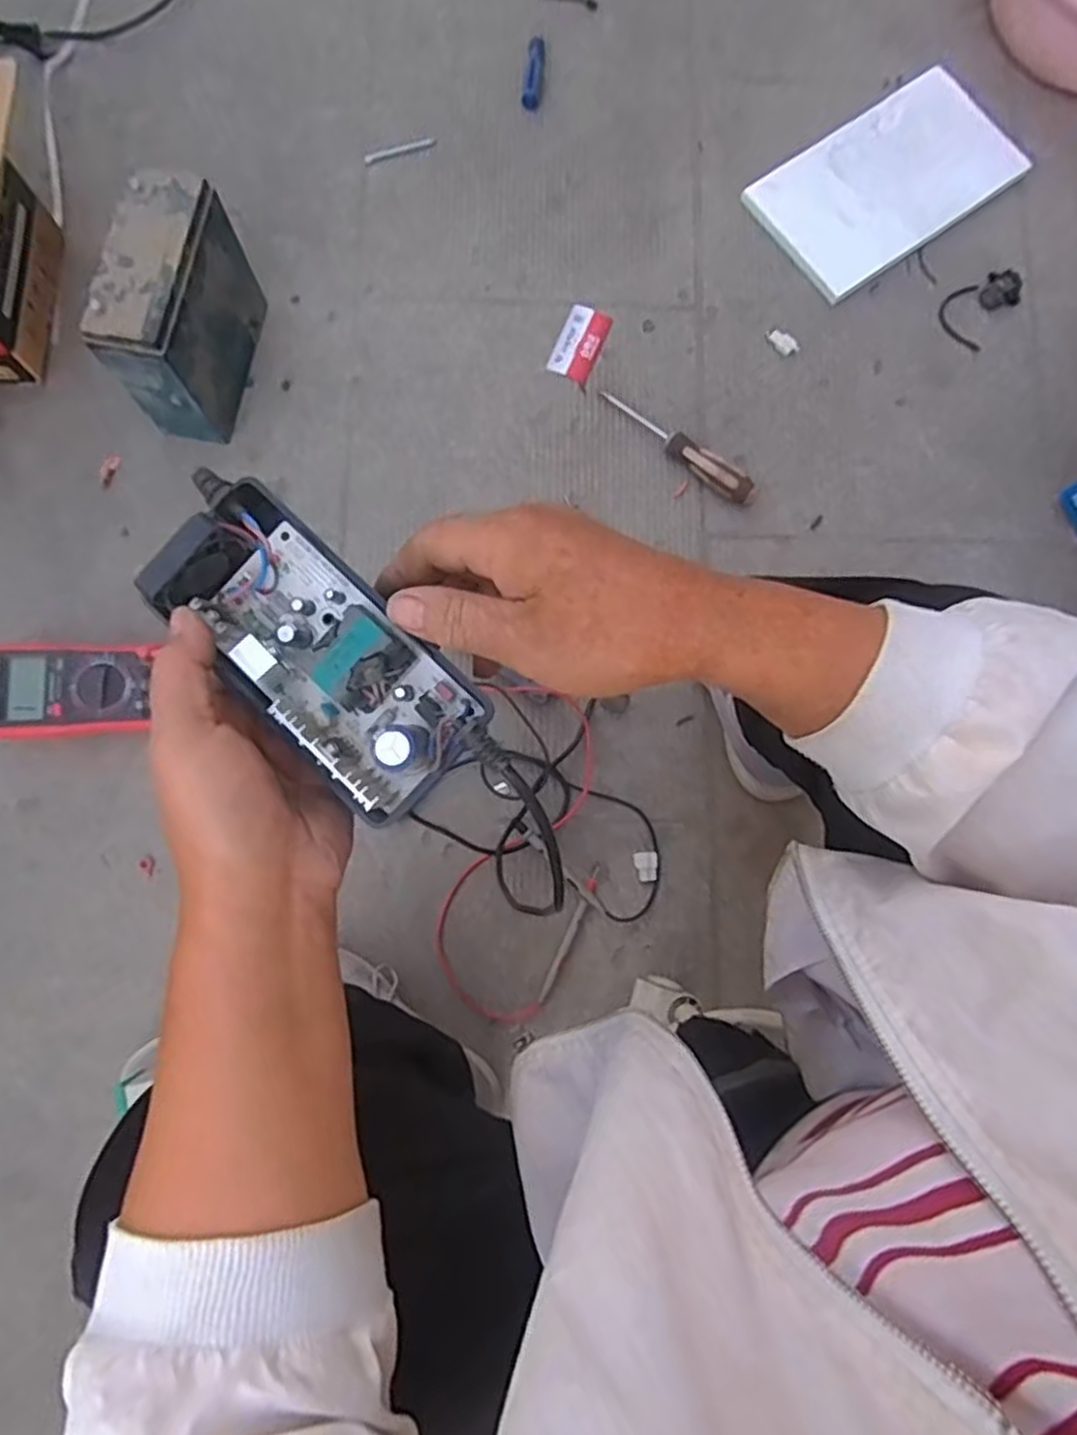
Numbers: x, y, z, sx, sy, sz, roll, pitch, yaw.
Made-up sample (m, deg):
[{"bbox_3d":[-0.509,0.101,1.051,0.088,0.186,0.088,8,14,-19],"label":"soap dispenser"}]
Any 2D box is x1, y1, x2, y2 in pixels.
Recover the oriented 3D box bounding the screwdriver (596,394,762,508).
[{"bbox_3d":[0.156,-0.302,0.840,0.201,0.026,0.032,39,82,6],"label":"screwdriver"}]

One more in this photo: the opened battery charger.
[{"bbox_3d":[-0.089,-0.030,0.310,0.066,0.034,0.146,-42,88,-7],"label":"opened battery charger"}]

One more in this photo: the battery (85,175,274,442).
[{"bbox_3d":[-0.356,-0.403,0.775,0.076,0.174,0.178,13,80,1],"label":"battery"}]

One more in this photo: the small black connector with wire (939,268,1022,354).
[{"bbox_3d":[0.515,-0.483,0.890,0.065,0.014,0.096,41,82,6],"label":"small black connector with wire"}]

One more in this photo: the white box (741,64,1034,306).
[{"bbox_3d":[0.416,-0.635,0.902,0.305,0.017,0.177,-37,82,-7],"label":"white box"}]

